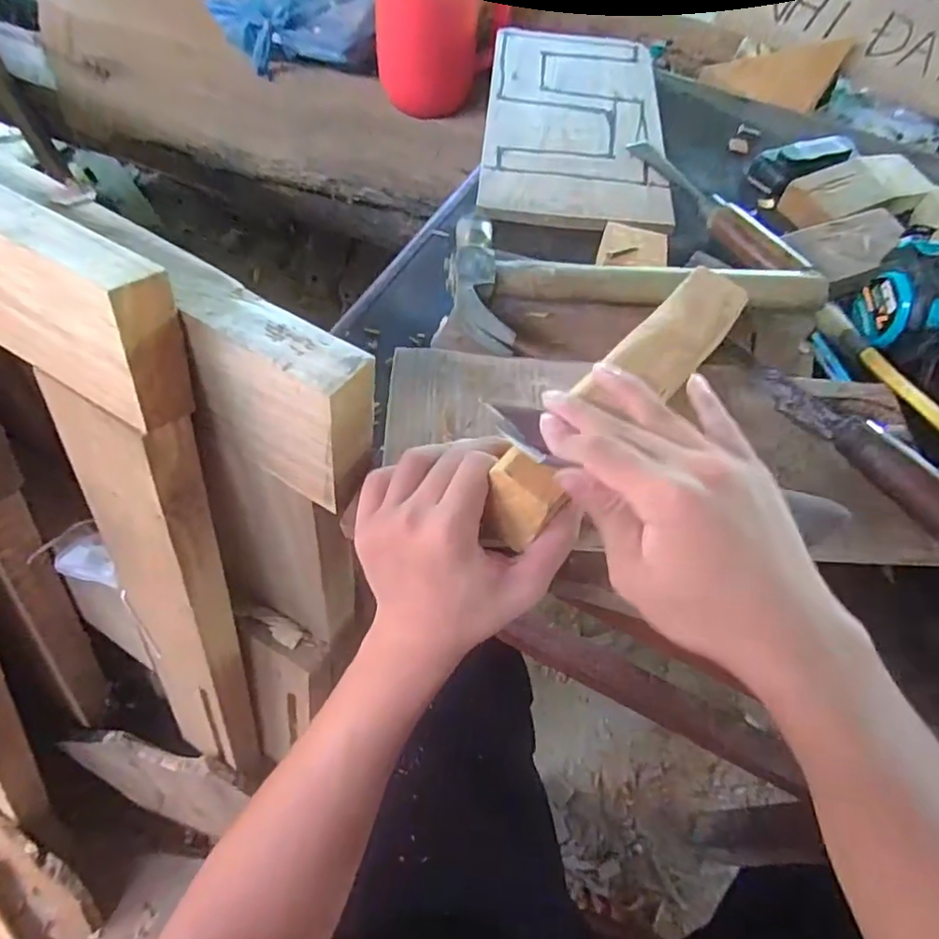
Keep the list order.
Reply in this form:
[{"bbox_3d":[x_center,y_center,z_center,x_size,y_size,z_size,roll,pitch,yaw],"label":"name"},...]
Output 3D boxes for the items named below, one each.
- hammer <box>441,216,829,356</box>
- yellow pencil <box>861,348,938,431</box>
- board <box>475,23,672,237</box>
[{"bbox_3d":[0.121,-0.124,0.434,0.276,0.027,0.110,7,59,0],"label":"hammer"},{"bbox_3d":[0.298,-0.041,0.389,0.008,0.011,0.117,-8,48,-8],"label":"yellow pencil"},{"bbox_3d":[0.105,-0.348,0.598,0.171,0.017,0.315,6,59,0],"label":"board"}]

